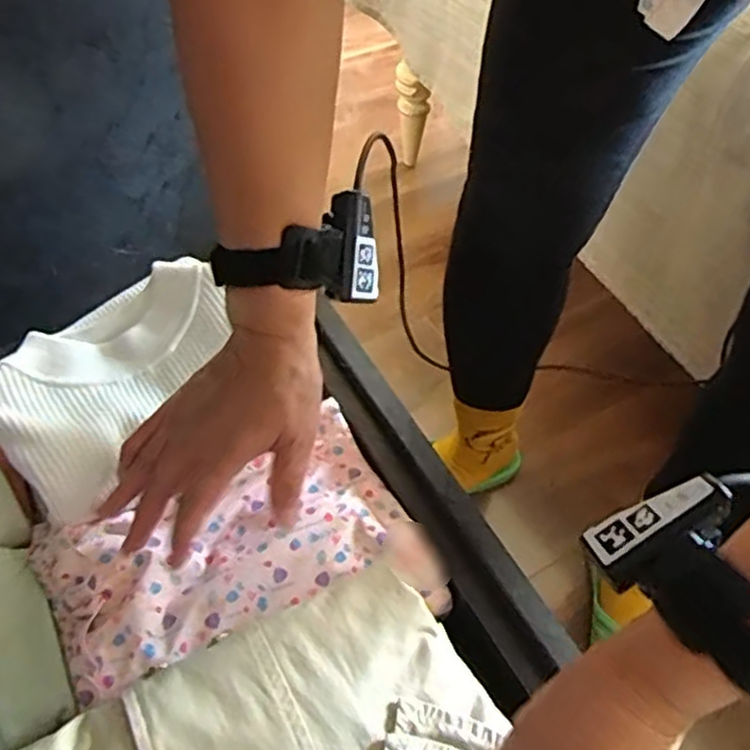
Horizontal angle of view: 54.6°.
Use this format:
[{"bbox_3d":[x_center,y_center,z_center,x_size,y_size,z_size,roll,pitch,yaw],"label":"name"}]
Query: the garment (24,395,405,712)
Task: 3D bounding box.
[{"bbox_3d":[-0.097,0.112,0.481,0.225,0.029,0.106,-21,63,-21],"label":"garment"}]

